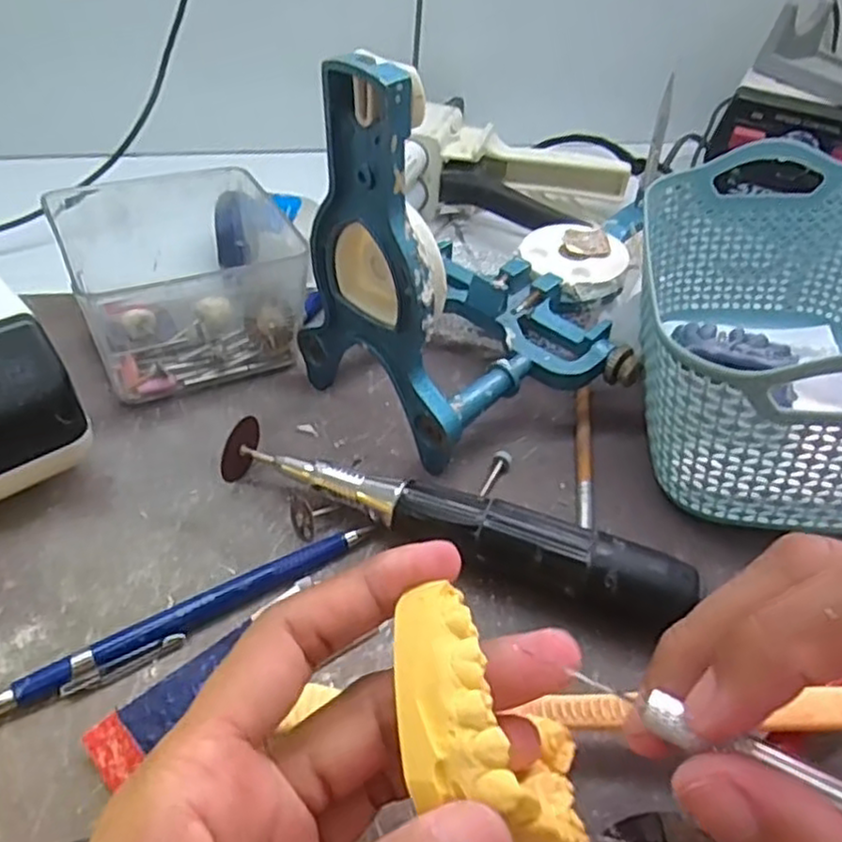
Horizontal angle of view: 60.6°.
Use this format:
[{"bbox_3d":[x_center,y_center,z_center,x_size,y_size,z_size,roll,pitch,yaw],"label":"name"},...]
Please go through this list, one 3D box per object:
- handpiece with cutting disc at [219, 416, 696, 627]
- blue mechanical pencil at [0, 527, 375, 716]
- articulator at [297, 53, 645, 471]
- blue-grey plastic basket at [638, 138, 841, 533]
[{"bbox_3d":[0.007,0.038,0.262,0.174,0.030,0.023,19,44,13],"label":"handpiece with cutting disc"},{"bbox_3d":[-0.073,0.064,0.238,0.128,0.010,0.011,-24,51,-29],"label":"blue mechanical pencil"},{"bbox_3d":[0.039,-0.083,0.311,0.118,0.144,0.167,28,47,21],"label":"articulator"},{"bbox_3d":[0.155,-0.035,0.309,0.116,0.097,0.173,10,43,4],"label":"blue-grey plastic basket"}]

